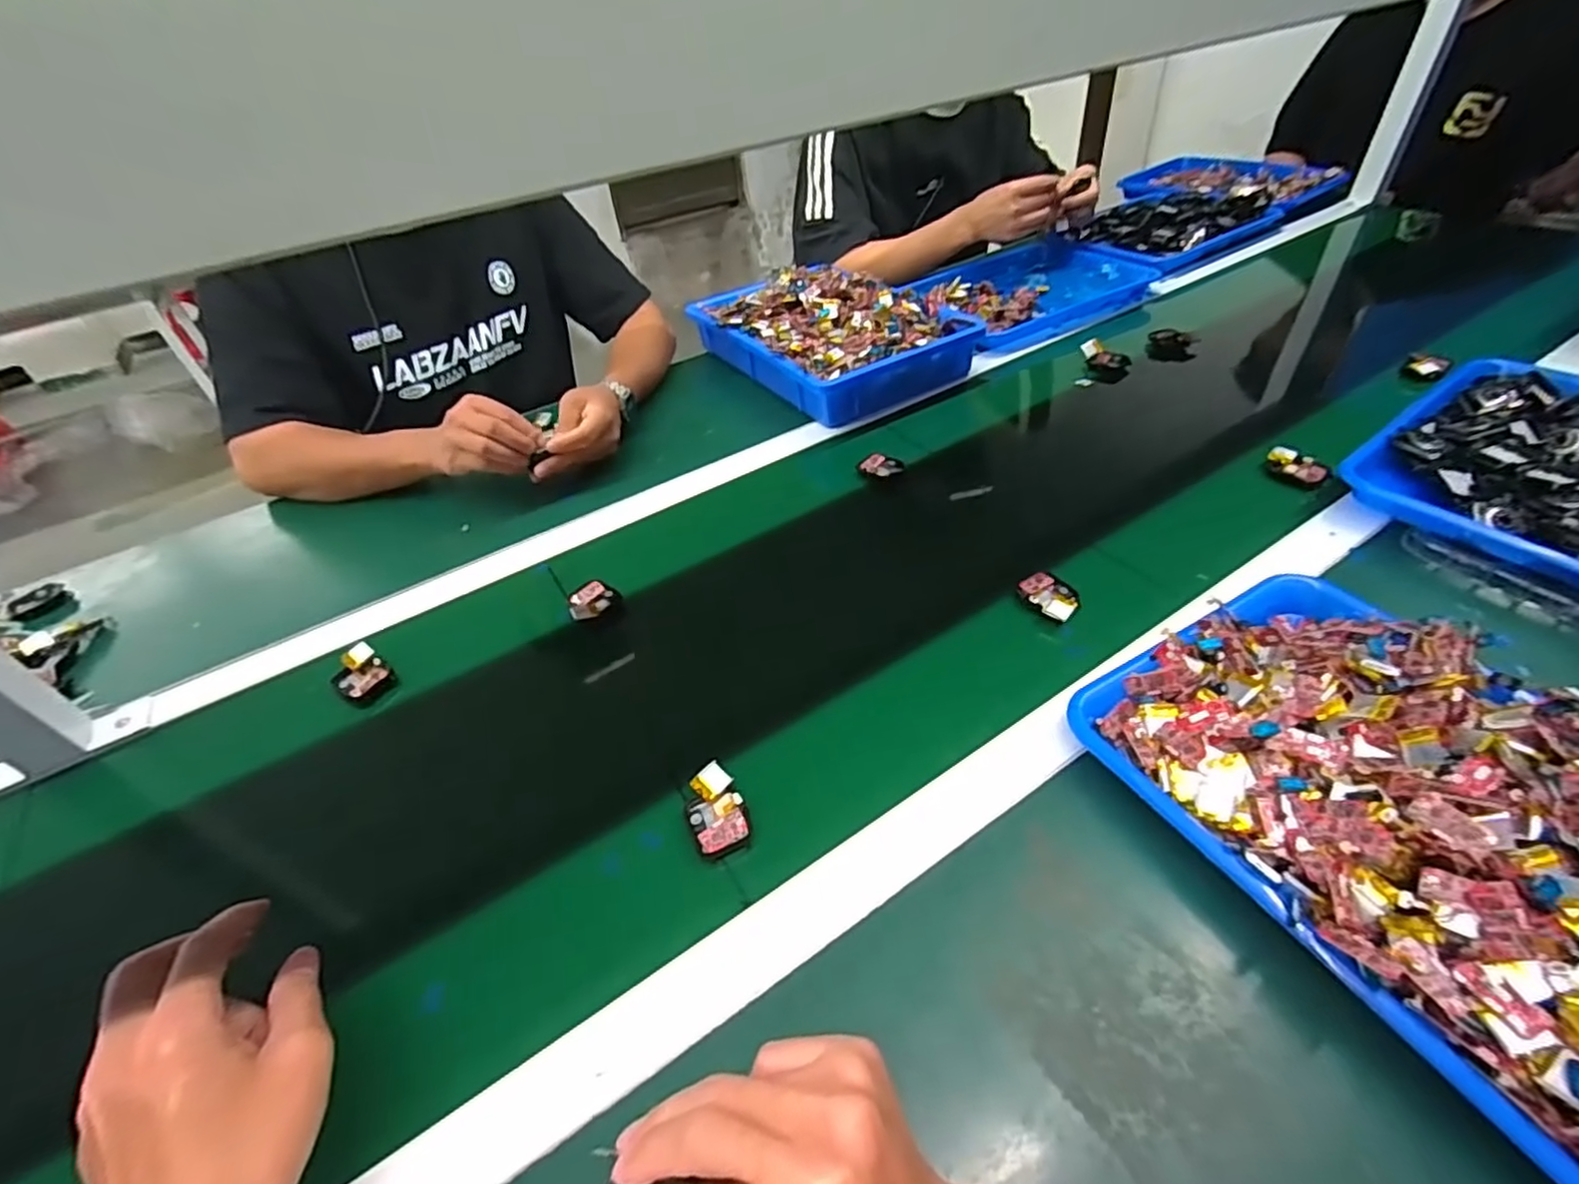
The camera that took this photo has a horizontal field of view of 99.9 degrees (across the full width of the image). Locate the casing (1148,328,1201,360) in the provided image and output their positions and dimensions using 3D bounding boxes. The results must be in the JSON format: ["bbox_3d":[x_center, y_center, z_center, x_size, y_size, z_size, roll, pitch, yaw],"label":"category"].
[{"bbox_3d":[0.485,-0.314,0.841,0.057,0.025,0.030,21,48,28],"label":"casing"}]

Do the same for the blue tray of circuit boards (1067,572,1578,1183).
[{"bbox_3d":[0.355,0.119,0.356,0.240,0.068,0.330,-25,45,-17],"label":"blue tray of circuit boards"}]

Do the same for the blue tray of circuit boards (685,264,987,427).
[{"bbox_3d":[0.043,-0.350,0.893,0.233,0.085,0.347,-27,45,-21],"label":"blue tray of circuit boards"}]

